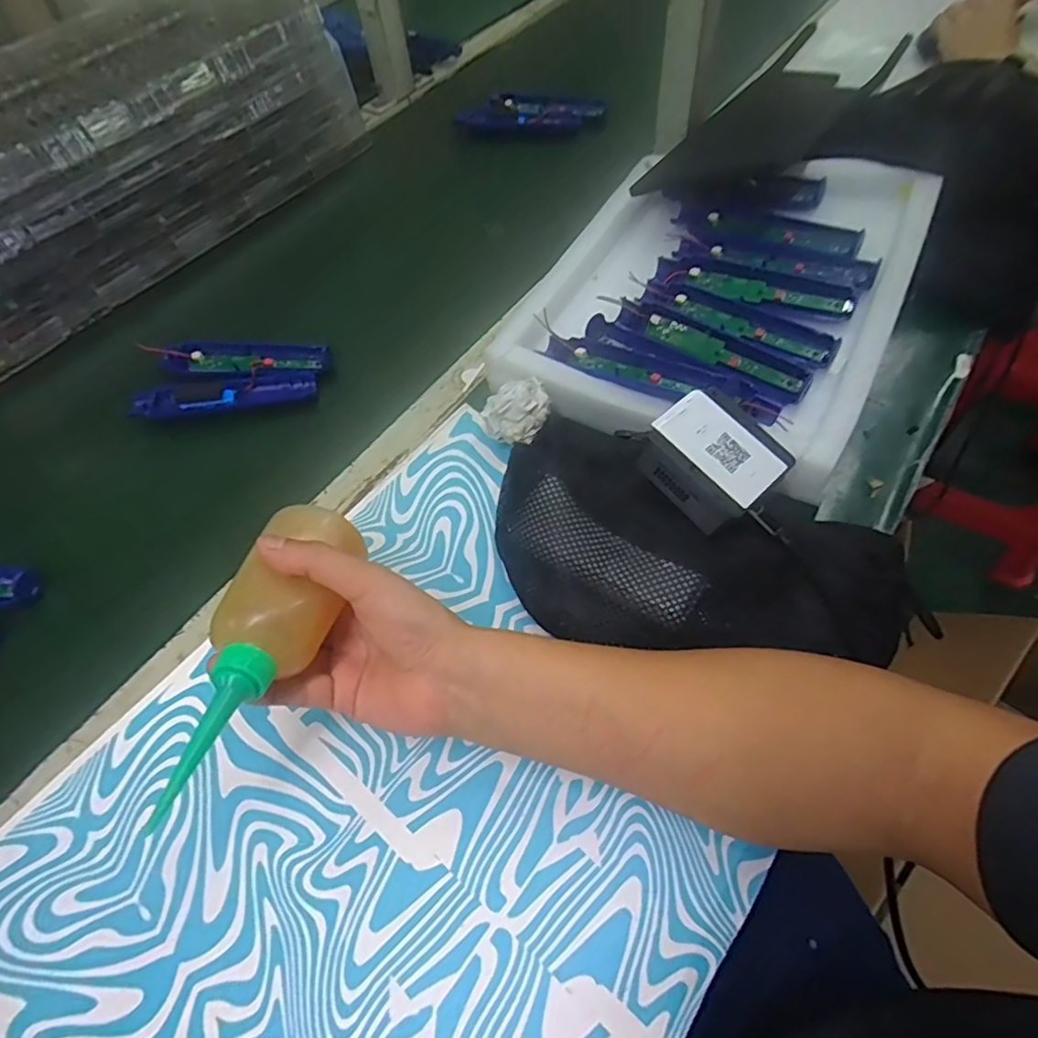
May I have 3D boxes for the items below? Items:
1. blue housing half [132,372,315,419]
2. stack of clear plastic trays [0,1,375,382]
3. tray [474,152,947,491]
[{"bbox_3d":[-0.277,-0.114,0.573,0.170,0.016,0.032,-9,56,-1],"label":"blue housing half"},{"bbox_3d":[-0.549,-0.449,0.726,0.413,0.149,0.564,29,64,22],"label":"stack of clear plastic trays"},{"bbox_3d":[0.171,-0.203,0.539,0.299,0.073,0.351,25,62,18],"label":"tray"}]

